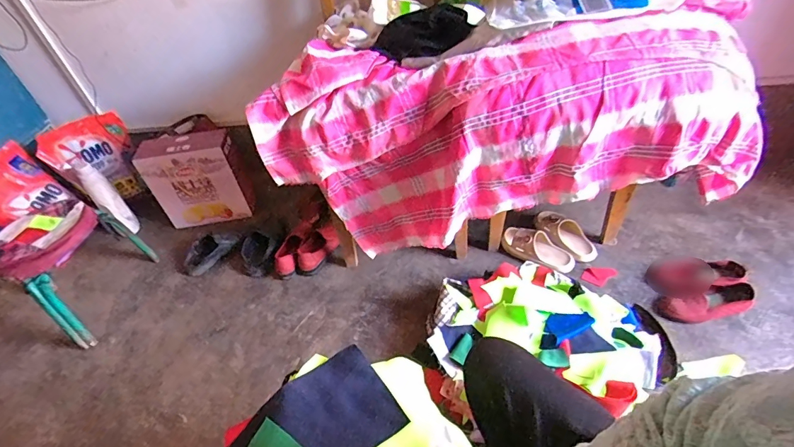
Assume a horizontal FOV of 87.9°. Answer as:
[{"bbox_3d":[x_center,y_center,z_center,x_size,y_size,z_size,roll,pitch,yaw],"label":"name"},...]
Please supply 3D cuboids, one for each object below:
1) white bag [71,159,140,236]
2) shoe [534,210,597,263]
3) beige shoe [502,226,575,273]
[{"bbox_3d":[-1.032,-0.099,1.454,0.075,0.325,0.083,-43,13,-32],"label":"white bag"},{"bbox_3d":[0.523,0.027,1.273,0.102,0.064,0.213,-29,47,-21],"label":"shoe"},{"bbox_3d":[0.426,0.071,1.242,0.218,0.059,0.090,19,49,25],"label":"beige shoe"}]

